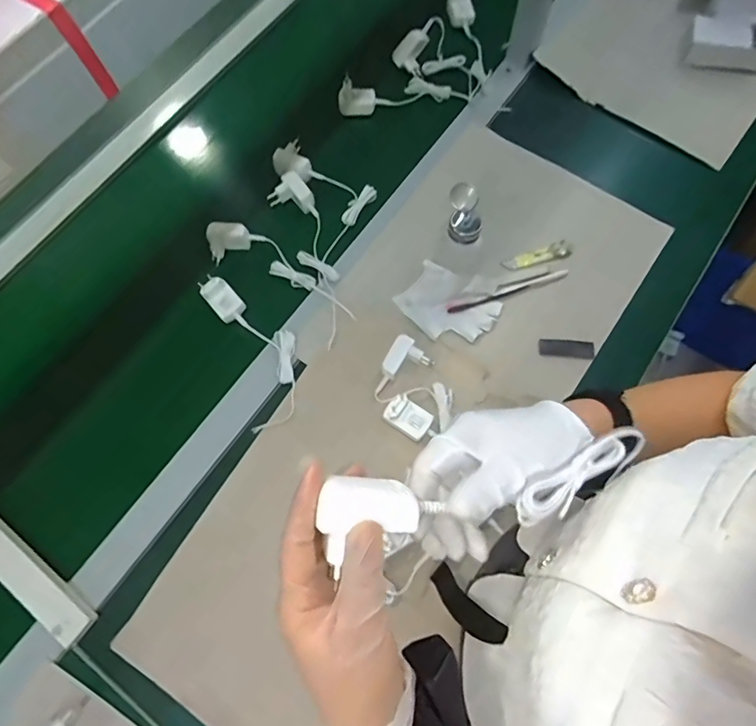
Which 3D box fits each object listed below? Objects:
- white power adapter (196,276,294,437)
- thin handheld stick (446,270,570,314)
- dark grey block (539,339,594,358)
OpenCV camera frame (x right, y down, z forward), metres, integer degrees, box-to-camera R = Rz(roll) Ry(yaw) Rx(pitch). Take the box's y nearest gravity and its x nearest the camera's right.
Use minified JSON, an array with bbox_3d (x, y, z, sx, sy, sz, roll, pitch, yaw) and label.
[{"bbox_3d":[-0.166,-0.026,0.664,0.095,0.029,0.227,-22,78,-7],"label":"white power adapter"},{"bbox_3d":[0.185,-0.101,0.682,0.181,0.016,0.013,-18,77,-6],"label":"thin handheld stick"},{"bbox_3d":[0.263,-0.021,0.669,0.075,0.005,0.025,4,76,0],"label":"dark grey block"}]

